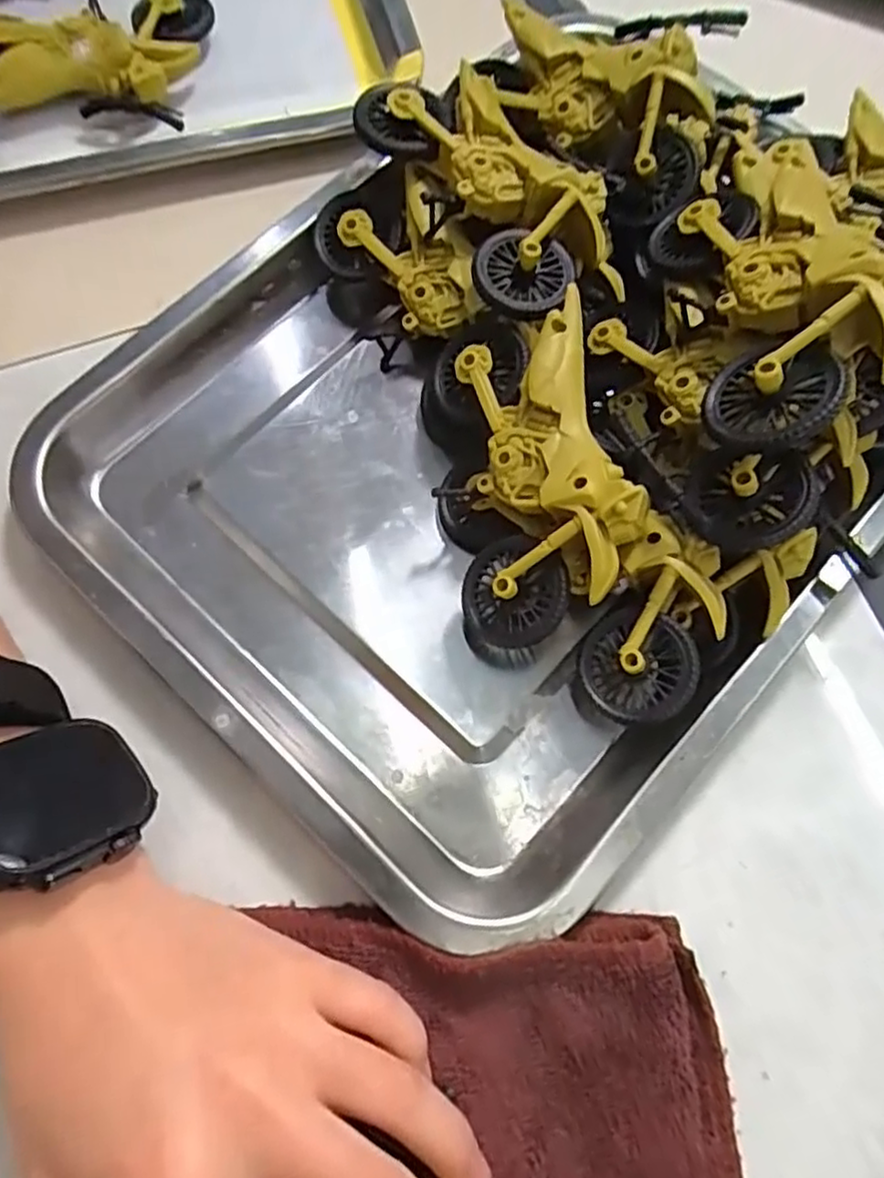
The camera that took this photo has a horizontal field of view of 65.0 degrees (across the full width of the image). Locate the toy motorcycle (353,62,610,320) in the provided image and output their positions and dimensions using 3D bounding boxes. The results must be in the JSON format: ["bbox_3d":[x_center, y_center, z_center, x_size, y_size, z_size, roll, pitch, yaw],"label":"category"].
[{"bbox_3d":[0.021,-0.155,0.272,0.065,0.030,0.117,-32,76,-10],"label":"toy motorcycle"}]

